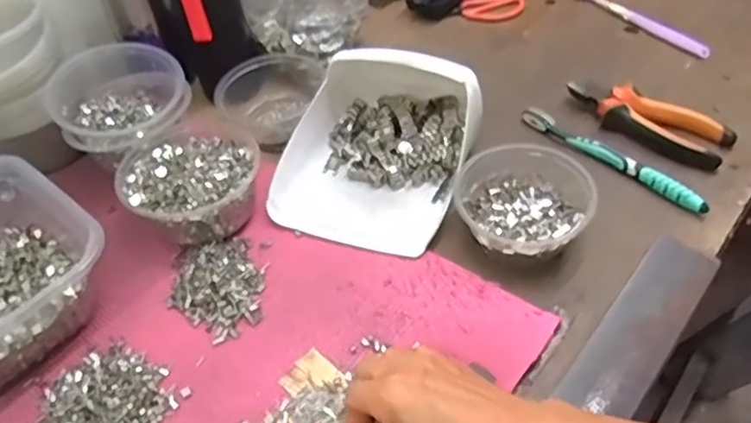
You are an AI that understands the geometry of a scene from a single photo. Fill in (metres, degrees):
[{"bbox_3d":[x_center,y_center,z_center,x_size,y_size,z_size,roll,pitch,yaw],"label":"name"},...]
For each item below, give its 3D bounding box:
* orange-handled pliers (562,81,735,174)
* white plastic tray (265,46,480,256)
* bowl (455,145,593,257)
[{"bbox_3d":[0.253,-0.087,0.609,0.148,0.020,0.055,32,58,28],"label":"orange-handled pliers"},{"bbox_3d":[0.002,-0.067,0.566,0.154,0.080,0.175,13,51,15],"label":"white plastic tray"},{"bbox_3d":[0.118,-0.008,0.525,0.104,0.048,0.103,-2,49,2],"label":"bowl"}]

